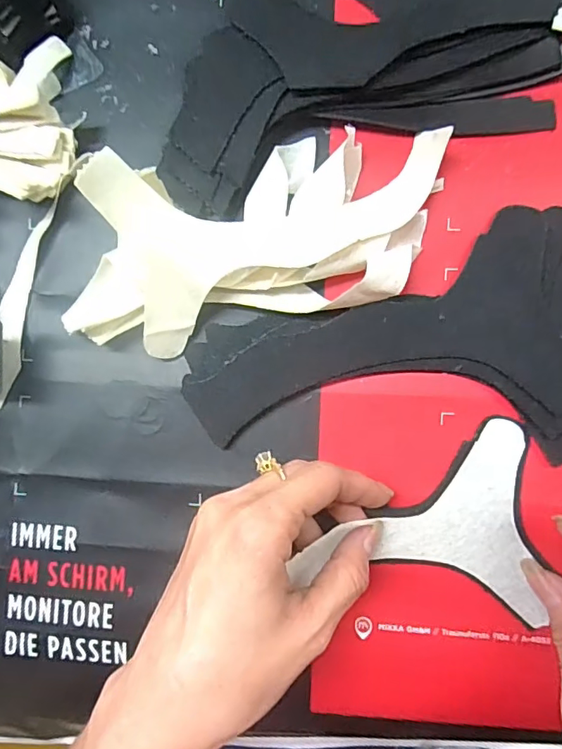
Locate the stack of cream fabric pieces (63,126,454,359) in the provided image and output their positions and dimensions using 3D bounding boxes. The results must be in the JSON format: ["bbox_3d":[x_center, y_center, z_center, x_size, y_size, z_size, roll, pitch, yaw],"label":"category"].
[{"bbox_3d":[-0.017,-0.063,0.236,0.198,0.044,0.083,-14,88,6],"label":"stack of cream fabric pieces"}]

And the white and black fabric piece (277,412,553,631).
[{"bbox_3d":[0.074,0.061,0.236,0.111,0.022,0.088,13,90,6],"label":"white and black fabric piece"}]

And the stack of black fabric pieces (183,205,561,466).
[{"bbox_3d":[0.054,-0.004,0.247,0.197,0.009,0.111,-12,88,6],"label":"stack of black fabric pieces"}]

